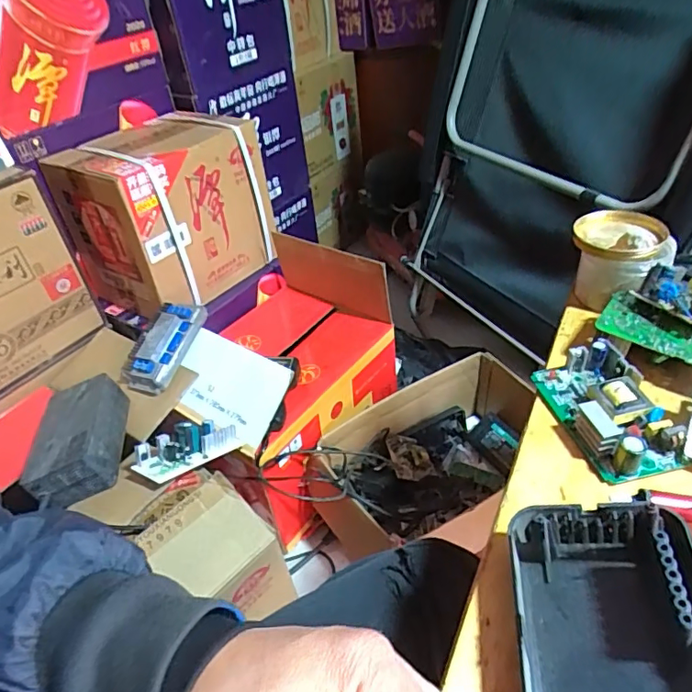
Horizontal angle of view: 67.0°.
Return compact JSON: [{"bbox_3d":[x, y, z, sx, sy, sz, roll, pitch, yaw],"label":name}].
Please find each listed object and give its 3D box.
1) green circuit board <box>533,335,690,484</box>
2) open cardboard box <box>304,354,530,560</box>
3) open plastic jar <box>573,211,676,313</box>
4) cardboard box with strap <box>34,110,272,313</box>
[{"bbox_3d":[0.214,0.049,0.425,0.069,0.030,0.118,-12,40,-6],"label":"green circuit board"},{"bbox_3d":[0.153,0.197,0.965,0.445,0.180,0.182,-24,42,-20],"label":"open cardboard box"},{"bbox_3d":[0.283,-0.090,0.544,0.082,0.080,0.096,-22,42,-17],"label":"open plastic jar"},{"bbox_3d":[-0.337,-0.260,1.027,0.216,0.291,0.324,22,47,30],"label":"cardboard box with strap"}]

